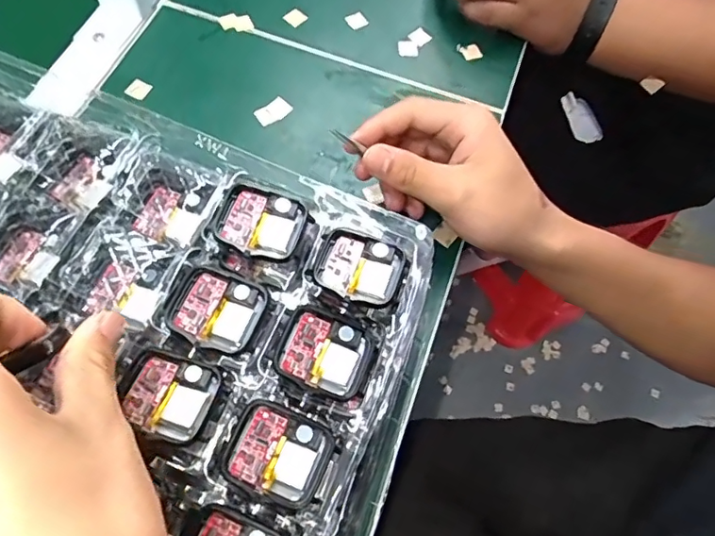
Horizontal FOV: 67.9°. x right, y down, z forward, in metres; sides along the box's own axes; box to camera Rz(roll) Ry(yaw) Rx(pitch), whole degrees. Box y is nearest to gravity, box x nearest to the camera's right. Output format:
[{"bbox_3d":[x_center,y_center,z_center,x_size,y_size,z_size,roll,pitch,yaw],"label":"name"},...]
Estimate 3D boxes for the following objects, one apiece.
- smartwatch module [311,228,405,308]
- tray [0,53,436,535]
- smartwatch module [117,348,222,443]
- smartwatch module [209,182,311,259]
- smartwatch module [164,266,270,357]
[{"bbox_3d":[0.000,-0.001,0.274,0.044,0.006,0.038,19,66,5],"label":"smartwatch module"},{"bbox_3d":[-0.134,0.044,0.248,0.293,0.027,0.269,20,66,6],"label":"tray"},{"bbox_3d":[-0.085,0.056,0.238,0.040,0.005,0.036,15,66,3],"label":"smartwatch module"},{"bbox_3d":[-0.051,-0.023,0.273,0.042,0.009,0.035,20,66,6],"label":"smartwatch module"},{"bbox_3d":[-0.069,0.019,0.259,0.042,0.006,0.038,25,67,8],"label":"smartwatch module"}]

